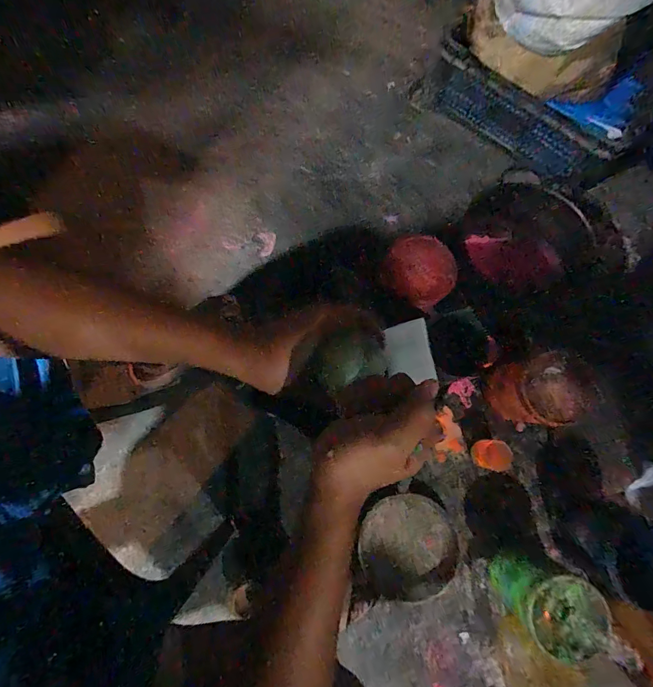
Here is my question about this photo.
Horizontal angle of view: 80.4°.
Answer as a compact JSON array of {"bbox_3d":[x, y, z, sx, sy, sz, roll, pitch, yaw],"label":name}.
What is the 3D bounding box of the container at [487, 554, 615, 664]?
[{"bbox_3d":[0.387,0.446,0.684,0.115,0.149,0.111,0,79,0],"label":"container"}]

